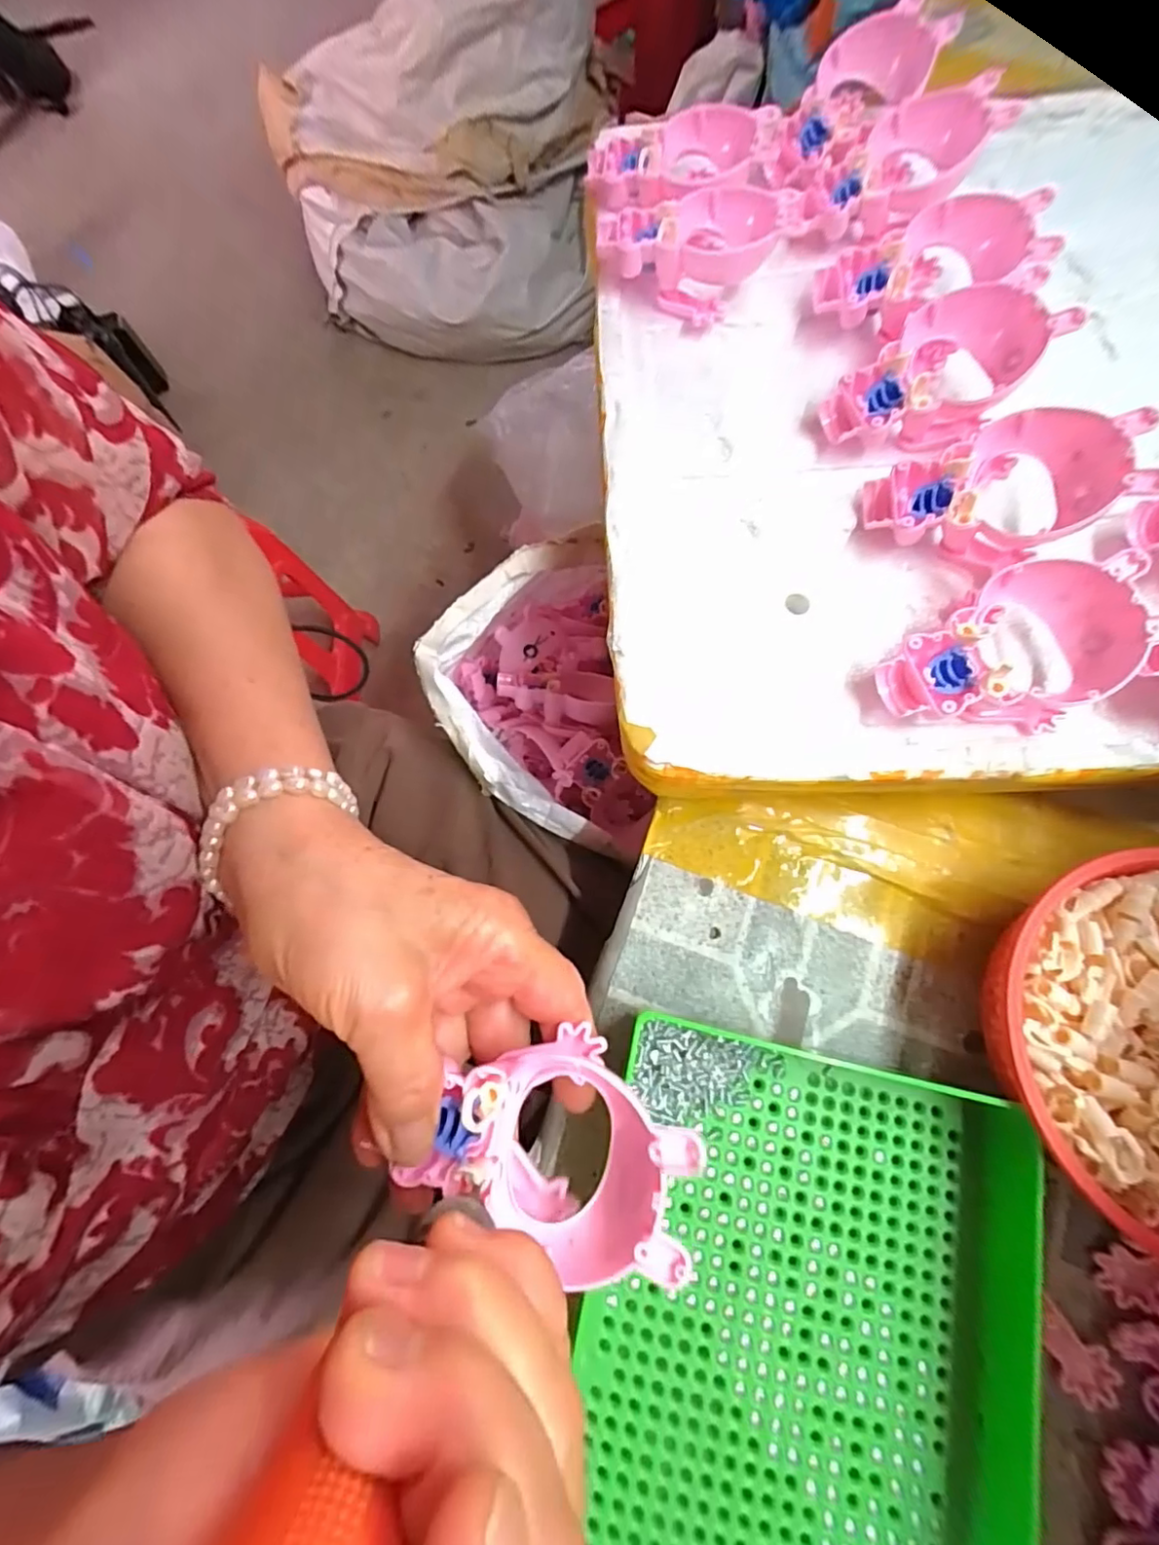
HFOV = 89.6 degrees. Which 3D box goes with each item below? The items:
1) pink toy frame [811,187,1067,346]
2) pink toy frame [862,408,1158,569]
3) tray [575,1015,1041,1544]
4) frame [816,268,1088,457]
[{"bbox_3d":[0.175,-0.259,0.300,0.095,0.048,0.055,0,74,2],"label":"pink toy frame"},{"bbox_3d":[0.182,-0.121,0.257,0.090,0.051,0.059,-13,74,-2],"label":"pink toy frame"},{"bbox_3d":[0.074,0.224,0.200,0.152,0.032,0.238,11,74,4],"label":"tray"},{"bbox_3d":[0.171,-0.191,0.279,0.096,0.048,0.064,-39,77,-9],"label":"frame"}]

